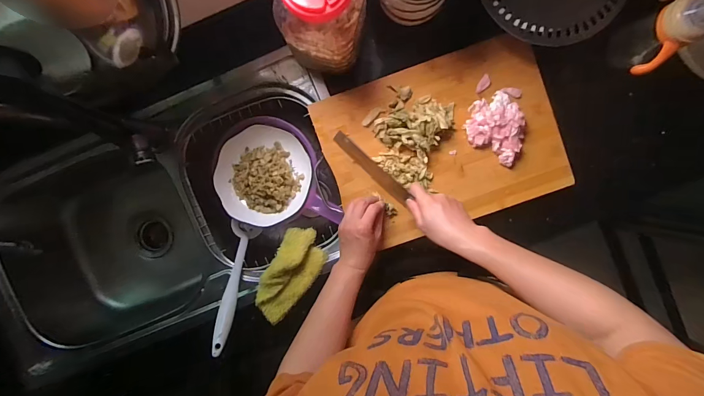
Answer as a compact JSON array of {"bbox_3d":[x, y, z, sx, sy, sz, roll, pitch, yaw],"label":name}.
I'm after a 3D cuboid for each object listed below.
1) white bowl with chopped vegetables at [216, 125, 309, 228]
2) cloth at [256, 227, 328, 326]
[{"bbox_3d":[-0.171,-0.043,0.656,0.175,0.046,0.182,0,94,2],"label":"white bowl with chopped vegetables"},{"bbox_3d":[-0.113,0.145,0.633,0.088,0.059,0.172,26,94,0],"label":"cloth"}]

